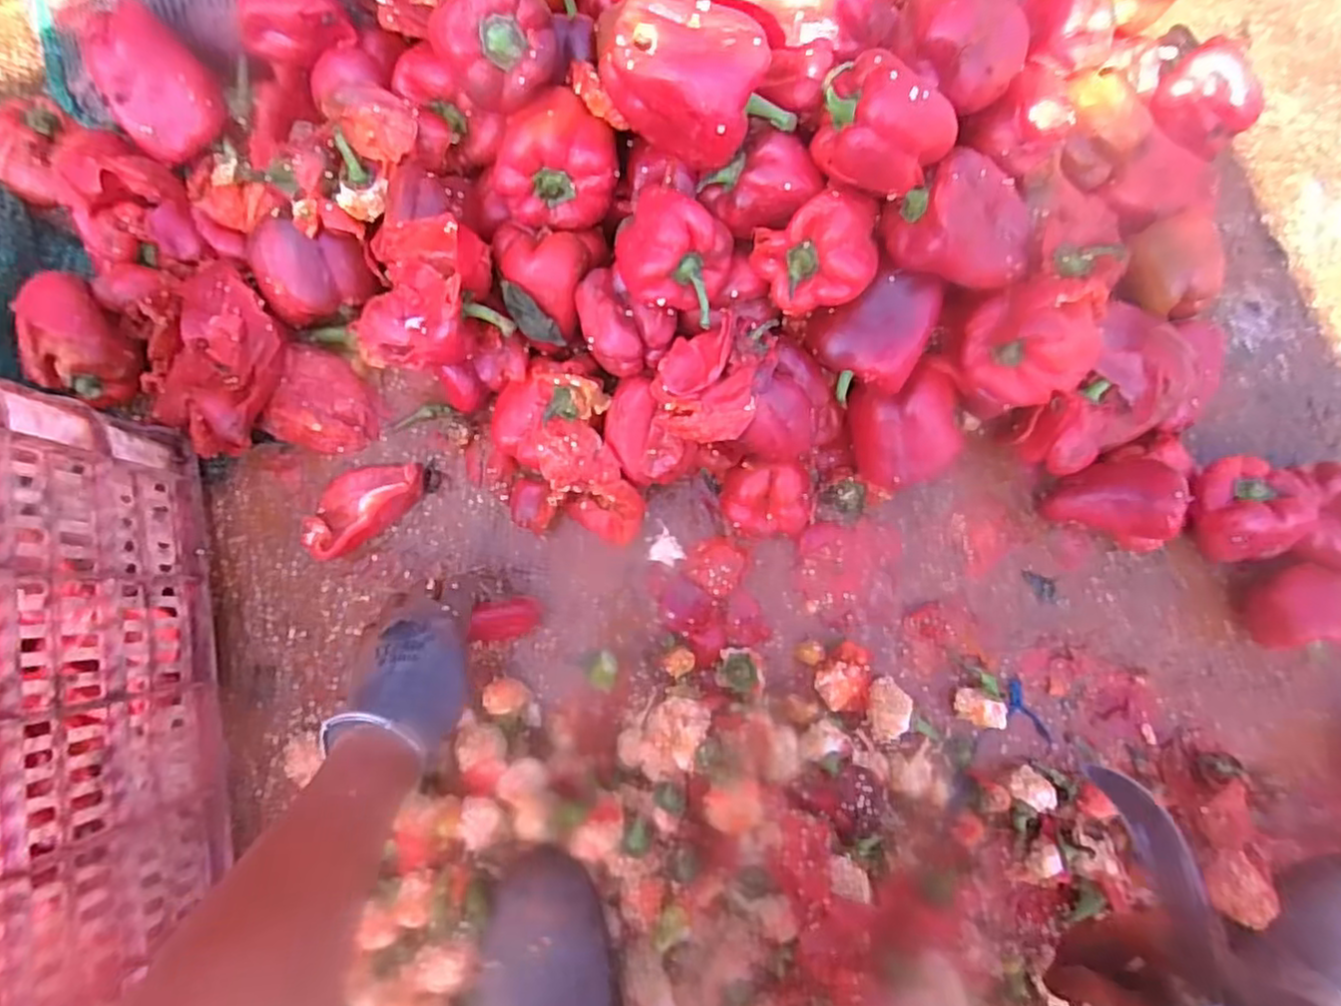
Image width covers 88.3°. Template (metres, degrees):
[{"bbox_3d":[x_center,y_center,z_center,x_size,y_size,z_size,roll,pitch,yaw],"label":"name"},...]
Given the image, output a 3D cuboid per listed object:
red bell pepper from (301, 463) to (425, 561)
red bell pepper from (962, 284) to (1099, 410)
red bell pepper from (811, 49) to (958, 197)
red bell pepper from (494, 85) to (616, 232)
[{"bbox_3d":[-0.258,-0.002,0.580,0.105,0.030,0.060,-33,85,-8],"label":"red bell pepper"},{"bbox_3d":[0.272,-0.116,0.514,0.093,0.069,0.075,2,81,-4],"label":"red bell pepper"},{"bbox_3d":[0.136,-0.242,0.437,0.089,0.060,0.067,32,81,1],"label":"red bell pepper"},{"bbox_3d":[-0.083,-0.252,0.498,0.083,0.067,0.077,-2,82,-4],"label":"red bell pepper"}]

